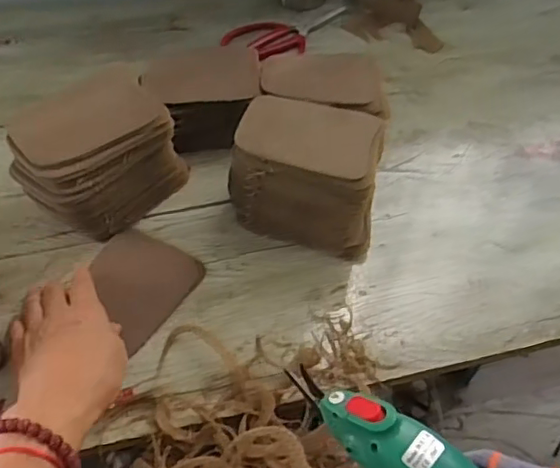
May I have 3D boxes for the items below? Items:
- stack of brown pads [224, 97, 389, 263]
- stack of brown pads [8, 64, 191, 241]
[{"bbox_3d":[0.027,-0.051,0.542,0.133,0.104,0.095,19,52,12],"label":"stack of brown pads"},{"bbox_3d":[-0.164,-0.067,0.537,0.082,0.110,0.132,33,56,22],"label":"stack of brown pads"}]

